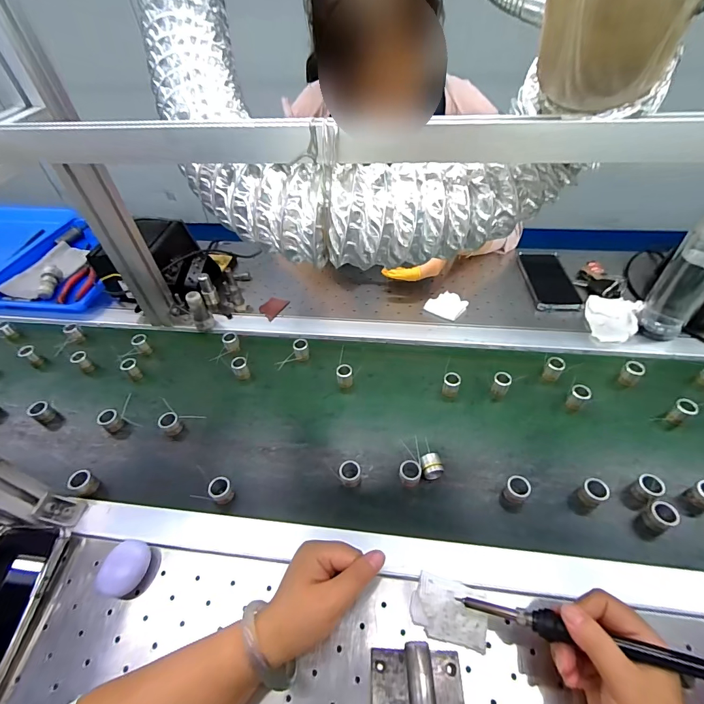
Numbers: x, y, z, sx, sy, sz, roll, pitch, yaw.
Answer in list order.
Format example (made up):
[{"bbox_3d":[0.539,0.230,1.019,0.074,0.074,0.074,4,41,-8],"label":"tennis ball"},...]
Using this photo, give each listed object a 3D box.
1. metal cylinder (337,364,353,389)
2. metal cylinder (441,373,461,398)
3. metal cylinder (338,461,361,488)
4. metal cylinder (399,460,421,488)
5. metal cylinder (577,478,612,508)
[{"bbox_3d":[-0.010,0.037,0.547,0.022,0.036,0.020,-6,48,-2],"label":"metal cylinder"},{"bbox_3d":[0.141,0.048,0.526,0.023,0.032,0.022,8,49,10],"label":"metal cylinder"},{"bbox_3d":[-0.002,0.150,0.454,0.025,0.029,0.023,-1,48,2],"label":"metal cylinder"},{"bbox_3d":[0.070,0.147,0.448,0.024,0.019,0.025,-1,48,2],"label":"metal cylinder"},{"bbox_3d":[0.274,0.161,0.423,0.024,0.030,0.025,-1,48,2],"label":"metal cylinder"}]

